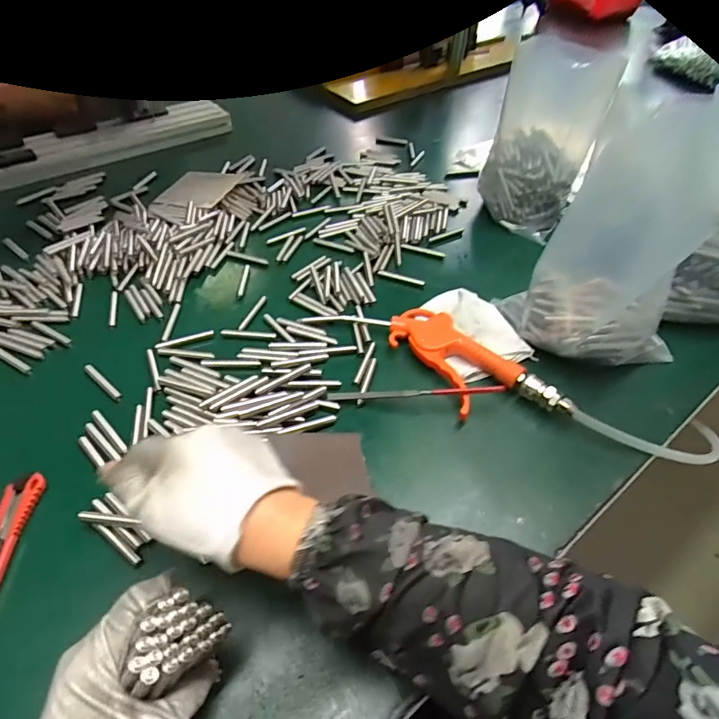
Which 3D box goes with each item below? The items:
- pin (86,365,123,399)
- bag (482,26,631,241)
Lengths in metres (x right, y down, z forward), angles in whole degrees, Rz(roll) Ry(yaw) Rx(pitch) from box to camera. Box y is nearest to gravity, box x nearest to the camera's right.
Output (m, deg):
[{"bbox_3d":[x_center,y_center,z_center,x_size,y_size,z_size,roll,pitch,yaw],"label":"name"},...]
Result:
[{"bbox_3d":[-0.249,0.020,0.448,0.062,0.004,0.008,32,54,27],"label":"pin"},{"bbox_3d":[0.245,-0.289,0.618,0.136,0.071,0.253,15,90,14],"label":"bag"}]

